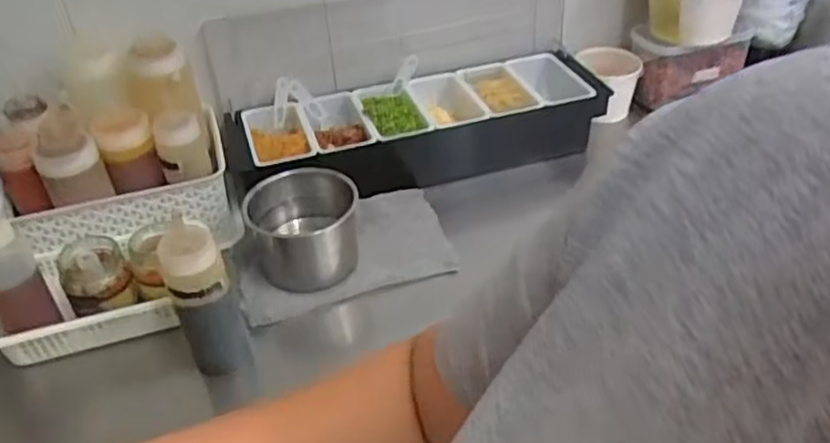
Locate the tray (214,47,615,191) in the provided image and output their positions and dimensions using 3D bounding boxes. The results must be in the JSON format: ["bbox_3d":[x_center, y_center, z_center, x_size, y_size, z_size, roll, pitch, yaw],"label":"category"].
[{"bbox_3d":[0.004,-0.128,0.936,0.479,0.096,0.168,-13,38,-11],"label":"tray"}]

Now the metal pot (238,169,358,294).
[{"bbox_3d":[-0.126,0.007,0.789,0.121,0.079,0.119,-3,37,2],"label":"metal pot"}]

